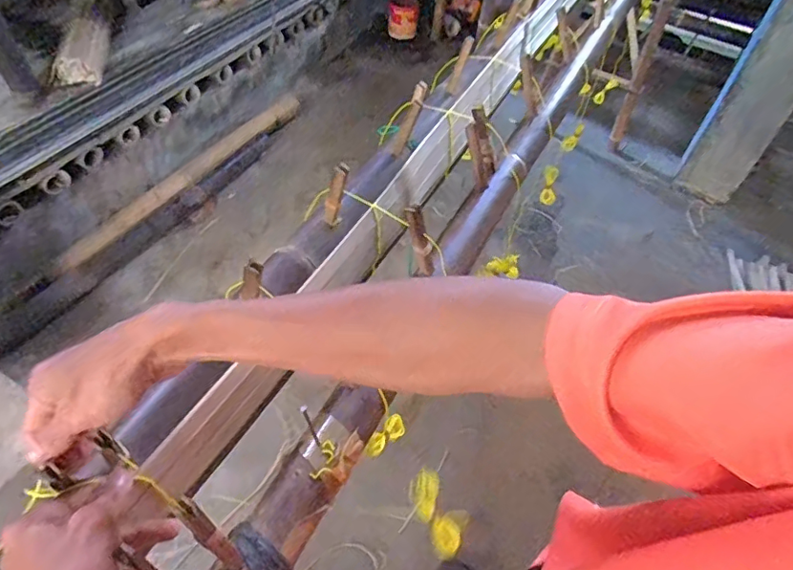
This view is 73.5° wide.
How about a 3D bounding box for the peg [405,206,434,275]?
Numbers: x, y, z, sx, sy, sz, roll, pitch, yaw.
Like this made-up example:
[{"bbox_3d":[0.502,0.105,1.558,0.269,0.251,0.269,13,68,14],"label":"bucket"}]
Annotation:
[{"bbox_3d":[0.024,-0.045,0.525,0.013,0.075,0.013,-35,34,-30],"label":"peg"}]

